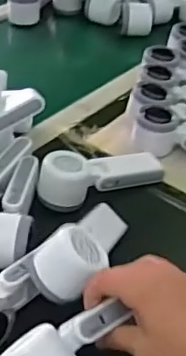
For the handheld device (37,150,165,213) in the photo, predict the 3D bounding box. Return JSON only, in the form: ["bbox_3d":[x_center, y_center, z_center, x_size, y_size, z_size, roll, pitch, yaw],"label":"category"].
[{"bbox_3d":[0.011,-0.011,0.735,0.165,0.045,0.057,-19,46,-26],"label":"handheld device"}]

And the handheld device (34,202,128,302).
[{"bbox_3d":[0.002,0.065,0.603,0.058,0.054,0.156,22,23,18],"label":"handheld device"}]

